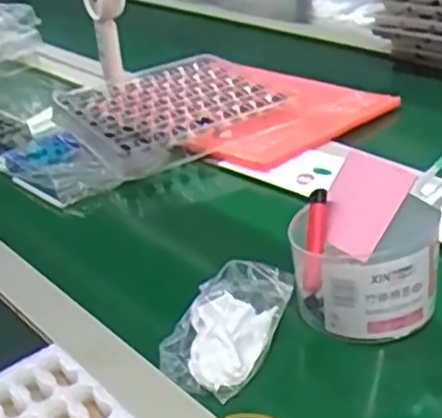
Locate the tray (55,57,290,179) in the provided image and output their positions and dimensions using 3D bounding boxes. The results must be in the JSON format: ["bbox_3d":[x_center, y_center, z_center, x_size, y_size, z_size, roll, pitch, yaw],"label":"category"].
[{"bbox_3d":[-0.066,-0.133,0.964,0.252,0.038,0.258,-22,33,-23],"label":"tray"}]

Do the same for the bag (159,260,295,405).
[{"bbox_3d":[0.005,0.084,0.567,0.072,0.028,0.123,6,33,23],"label":"bag"}]

